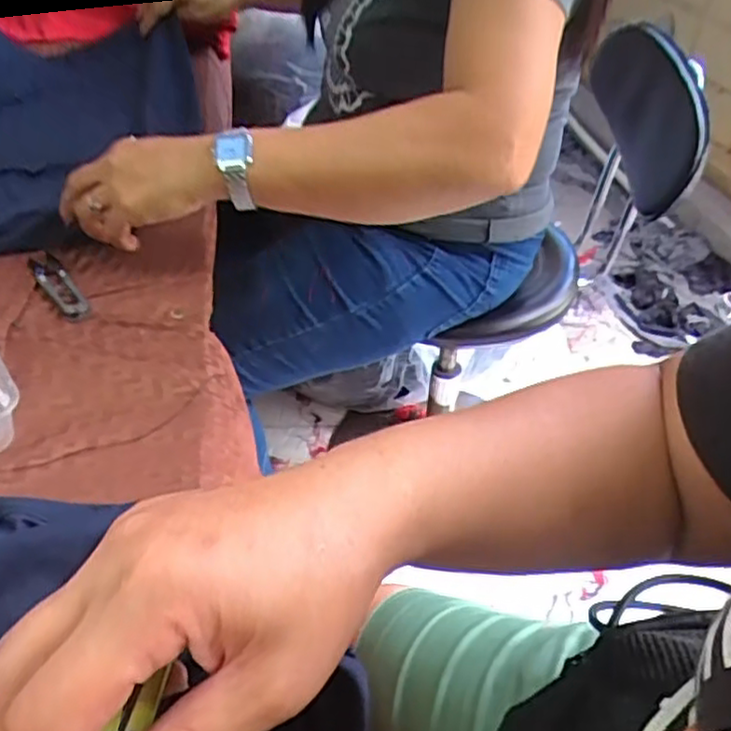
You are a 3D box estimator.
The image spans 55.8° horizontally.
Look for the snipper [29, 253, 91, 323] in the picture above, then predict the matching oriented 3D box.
[{"bbox_3d":[-0.250,-0.066,0.561,0.024,0.009,0.100,-21,46,-27],"label":"snipper"}]

